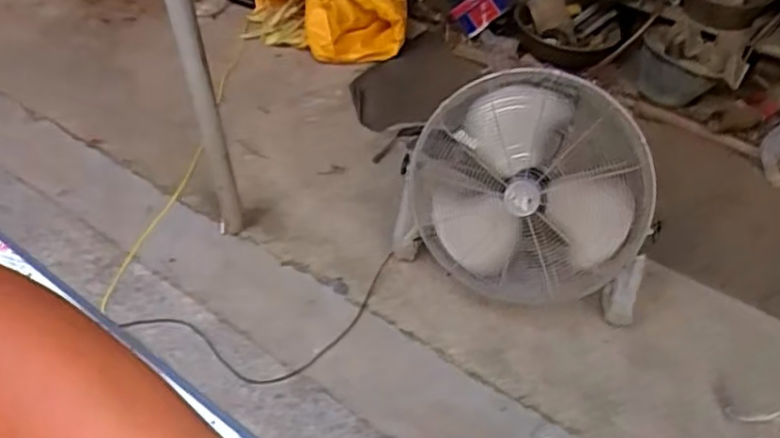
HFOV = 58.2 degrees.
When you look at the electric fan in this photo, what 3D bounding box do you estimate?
[{"bbox_3d":[0.303,-0.071,1.657,0.614,0.447,0.317,12,48,11],"label":"electric fan"}]

